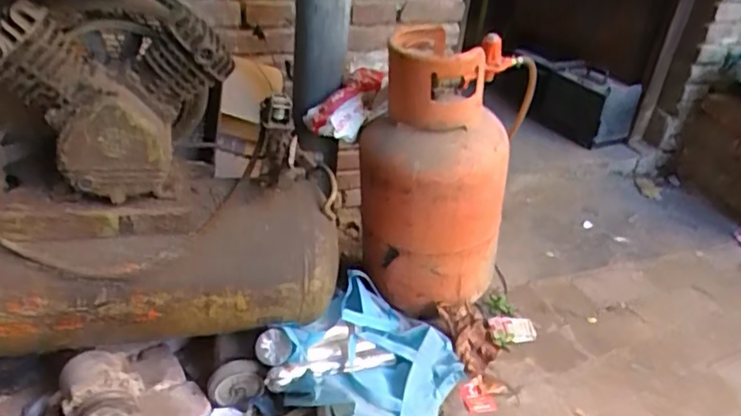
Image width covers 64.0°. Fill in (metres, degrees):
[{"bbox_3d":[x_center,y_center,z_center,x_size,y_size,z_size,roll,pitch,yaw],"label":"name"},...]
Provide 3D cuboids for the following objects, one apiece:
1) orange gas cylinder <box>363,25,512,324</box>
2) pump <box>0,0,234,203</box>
[{"bbox_3d":[0.135,-0.079,1.333,0.312,0.549,0.310,1,32,-8],"label":"orange gas cylinder"},{"bbox_3d":[-0.370,-0.183,0.907,0.282,0.292,0.251,-2,32,-12],"label":"pump"}]

